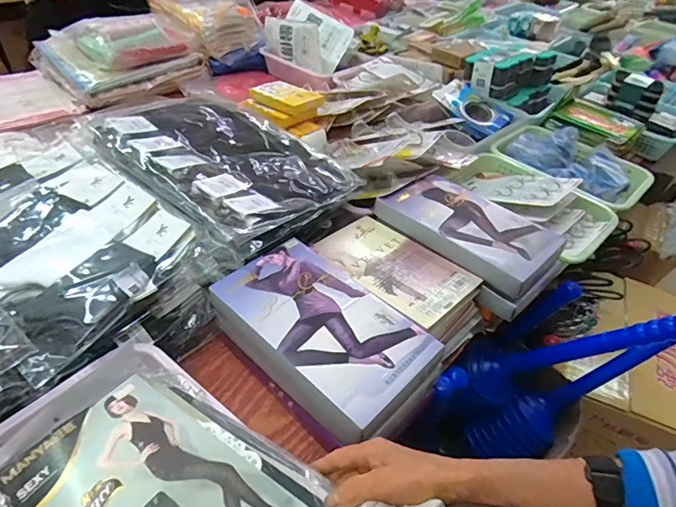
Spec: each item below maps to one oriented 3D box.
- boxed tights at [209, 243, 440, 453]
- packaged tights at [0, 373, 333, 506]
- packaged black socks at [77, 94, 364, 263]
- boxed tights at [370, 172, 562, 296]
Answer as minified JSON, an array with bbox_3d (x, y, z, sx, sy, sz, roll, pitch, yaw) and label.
[{"bbox_3d":[-0.022,0.100,0.573,0.273,0.063,0.158,36,50,29],"label":"boxed tights"},{"bbox_3d":[-0.140,0.210,0.395,0.252,0.025,0.181,26,38,25],"label":"packaged tights"},{"bbox_3d":[-0.200,-0.178,0.762,0.424,0.039,0.297,32,48,26],"label":"packaged black socks"},{"bbox_3d":[0.217,-0.049,0.726,0.171,0.036,0.272,-28,52,-32],"label":"boxed tights"}]

